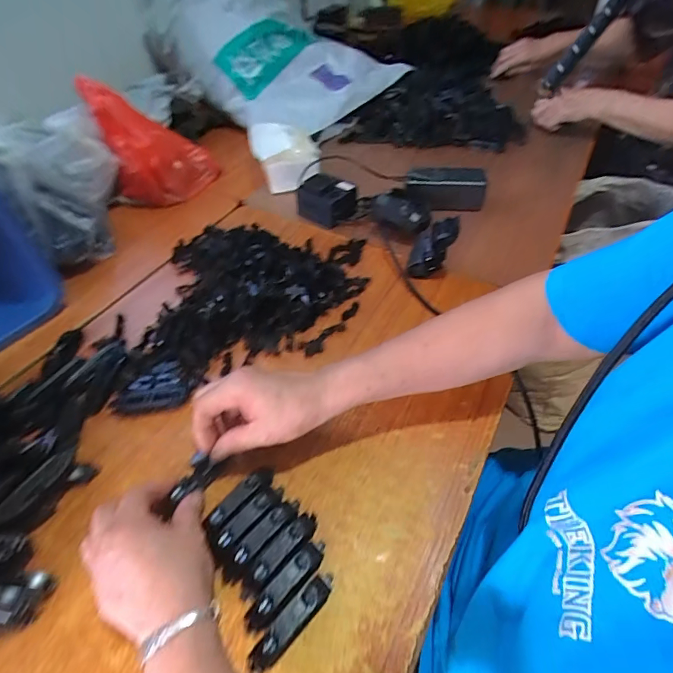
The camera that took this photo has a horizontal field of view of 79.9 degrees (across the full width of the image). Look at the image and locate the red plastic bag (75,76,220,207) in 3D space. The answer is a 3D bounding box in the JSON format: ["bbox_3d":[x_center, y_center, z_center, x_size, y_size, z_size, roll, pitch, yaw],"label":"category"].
[{"bbox_3d":[-0.298,-0.322,0.668,0.169,0.162,0.113,-14,51,-11],"label":"red plastic bag"}]

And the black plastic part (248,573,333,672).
[{"bbox_3d":[-0.033,0.217,0.307,0.018,0.017,0.080,37,59,27],"label":"black plastic part"}]

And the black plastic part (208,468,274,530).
[{"bbox_3d":[-0.086,0.147,0.367,0.018,0.015,0.068,34,58,25],"label":"black plastic part"}]

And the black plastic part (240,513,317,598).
[{"bbox_3d":[-0.047,0.182,0.337,0.019,0.016,0.078,34,58,25],"label":"black plastic part"}]

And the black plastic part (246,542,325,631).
[{"bbox_3d":[-0.039,0.199,0.322,0.021,0.018,0.077,36,59,27],"label":"black plastic part"}]

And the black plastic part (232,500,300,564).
[{"bbox_3d":[-0.058,0.169,0.346,0.020,0.018,0.066,34,58,26],"label":"black plastic part"}]

